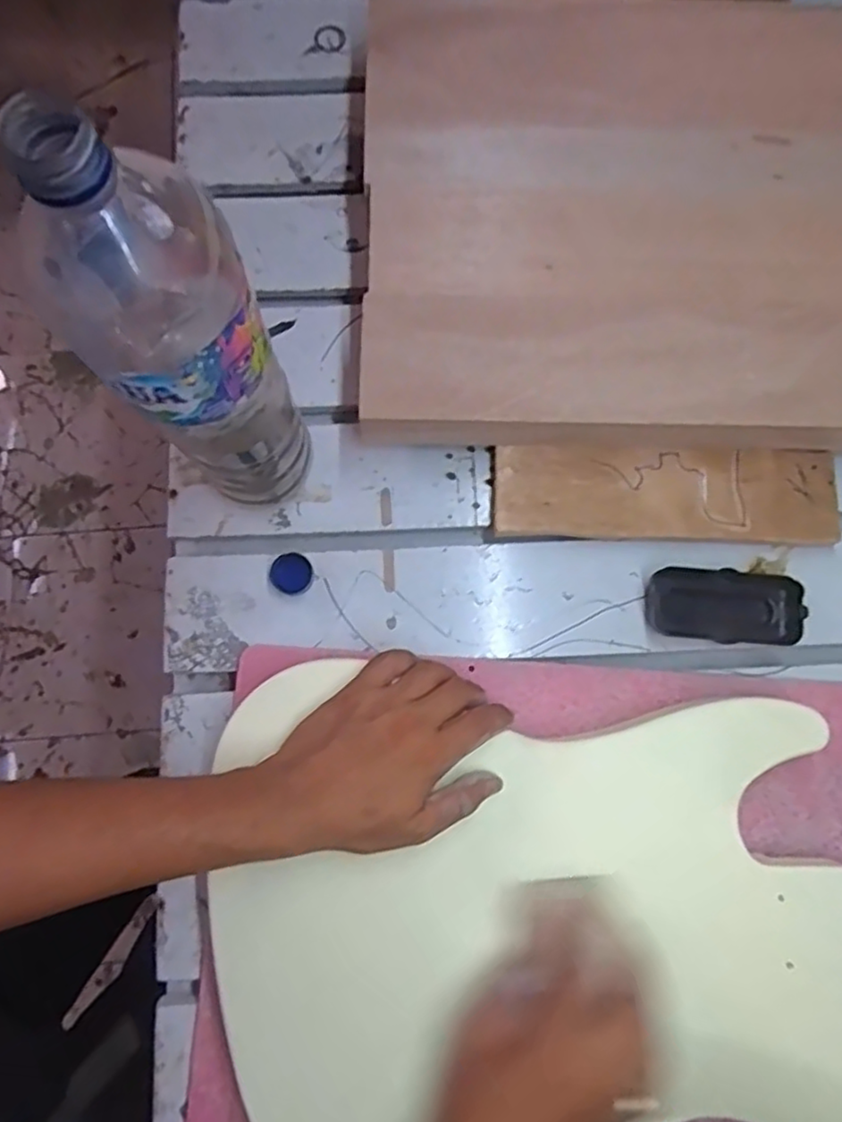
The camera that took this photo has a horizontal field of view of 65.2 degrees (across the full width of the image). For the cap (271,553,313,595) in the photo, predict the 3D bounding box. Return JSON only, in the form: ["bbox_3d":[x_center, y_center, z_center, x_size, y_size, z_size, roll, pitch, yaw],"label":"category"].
[{"bbox_3d":[-0.099,0.010,0.505,0.031,0.012,0.030,0,80,0],"label":"cap"}]

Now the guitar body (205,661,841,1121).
[{"bbox_3d":[0.111,0.224,0.422,0.481,0.045,0.305,-2,80,-1],"label":"guitar body"}]

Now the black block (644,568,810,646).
[{"bbox_3d":[0.228,0.034,0.498,0.109,0.024,0.052,8,80,1],"label":"black block"}]

